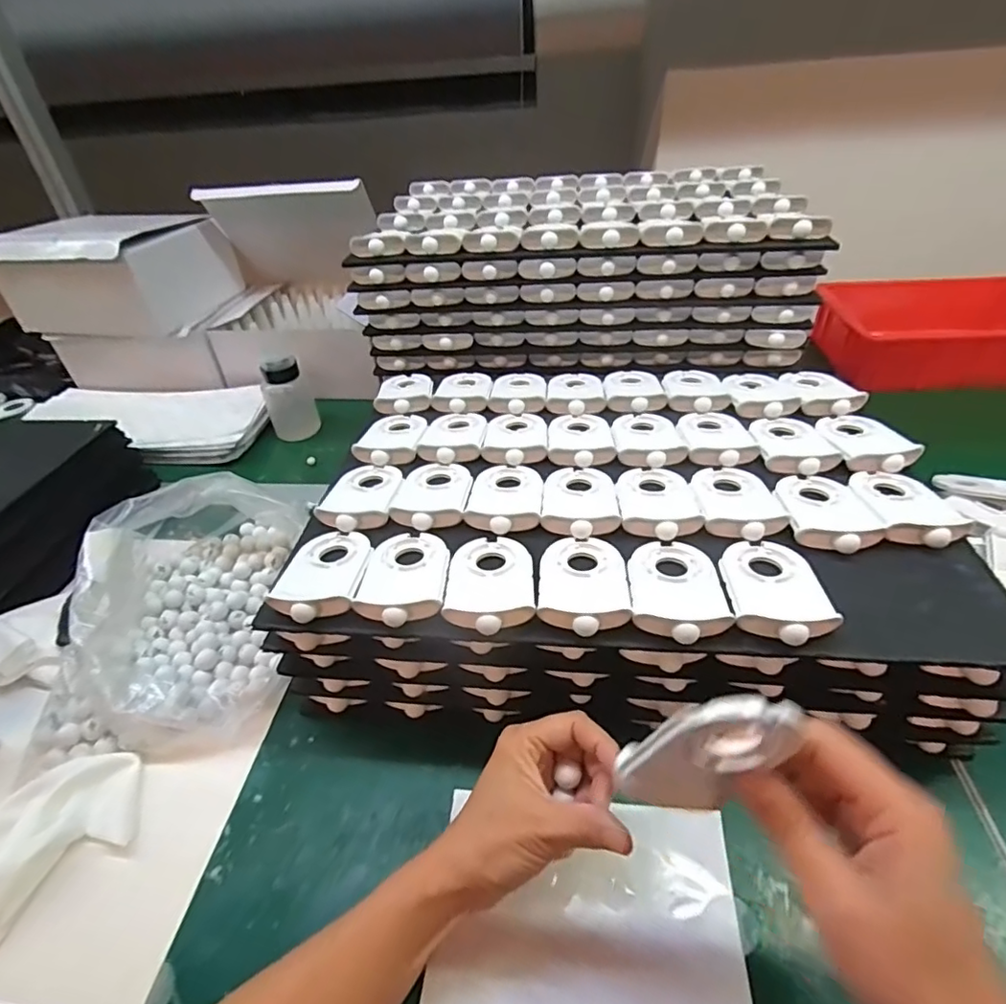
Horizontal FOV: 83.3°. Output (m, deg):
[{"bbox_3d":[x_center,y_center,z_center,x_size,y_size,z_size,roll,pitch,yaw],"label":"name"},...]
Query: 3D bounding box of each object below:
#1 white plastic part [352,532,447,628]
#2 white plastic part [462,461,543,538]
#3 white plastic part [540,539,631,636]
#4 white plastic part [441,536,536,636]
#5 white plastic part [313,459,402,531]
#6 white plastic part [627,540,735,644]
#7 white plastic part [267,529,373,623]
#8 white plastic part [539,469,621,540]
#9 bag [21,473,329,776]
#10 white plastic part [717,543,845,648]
[{"bbox_3d":[-0.067,0.048,0.395,0.057,0.011,0.087,-1,39,5],"label":"white plastic part"},{"bbox_3d":[0.002,-0.009,0.459,0.057,0.012,0.093,1,39,7],"label":"white plastic part"},{"bbox_3d":[0.053,0.051,0.381,0.057,0.012,0.088,-1,39,4],"label":"white plastic part"},{"bbox_3d":[-0.009,0.051,0.387,0.058,0.012,0.089,-4,39,1],"label":"white plastic part"},{"bbox_3d":[-0.116,-0.011,0.471,0.057,0.011,0.090,1,39,7],"label":"white plastic part"},{"bbox_3d":[0.114,0.054,0.373,0.059,0.011,0.089,1,39,7],"label":"white plastic part"},{"bbox_3d":[-0.127,0.046,0.401,0.059,0.015,0.088,-2,39,3],"label":"white plastic part"},{"bbox_3d":[0.061,-0.005,0.447,0.058,0.013,0.088,1,39,7],"label":"white plastic part"},{"bbox_3d":[-0.274,0.074,0.492,0.181,0.091,0.262,-6,39,-1],"label":"bag"},{"bbox_3d":[0.175,0.052,0.366,0.058,0.011,0.086,0,39,7],"label":"white plastic part"}]

